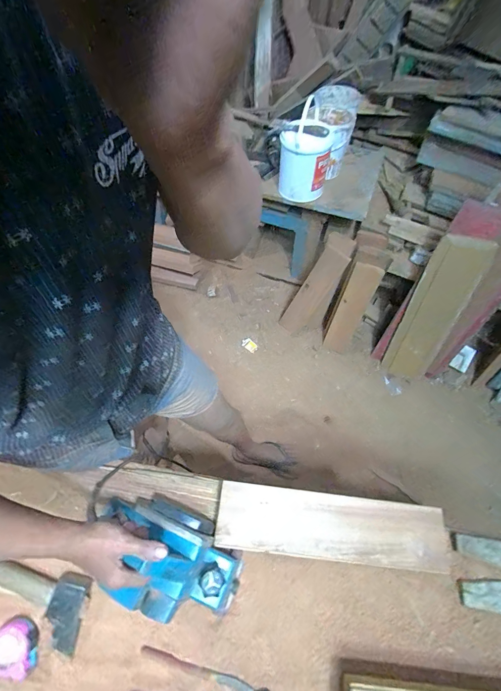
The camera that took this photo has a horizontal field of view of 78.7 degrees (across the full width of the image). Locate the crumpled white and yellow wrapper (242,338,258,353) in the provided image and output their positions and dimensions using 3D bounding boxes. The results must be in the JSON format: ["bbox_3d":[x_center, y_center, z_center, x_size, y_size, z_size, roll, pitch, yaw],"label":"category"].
[{"bbox_3d":[-0.003,0.000,1.457,0.081,0.010,0.048,42,69,18],"label":"crumpled white and yellow wrapper"}]

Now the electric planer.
[{"bbox_3d":[-0.147,0.353,0.507,0.265,0.137,0.145,19,64,8],"label":"electric planer"}]

